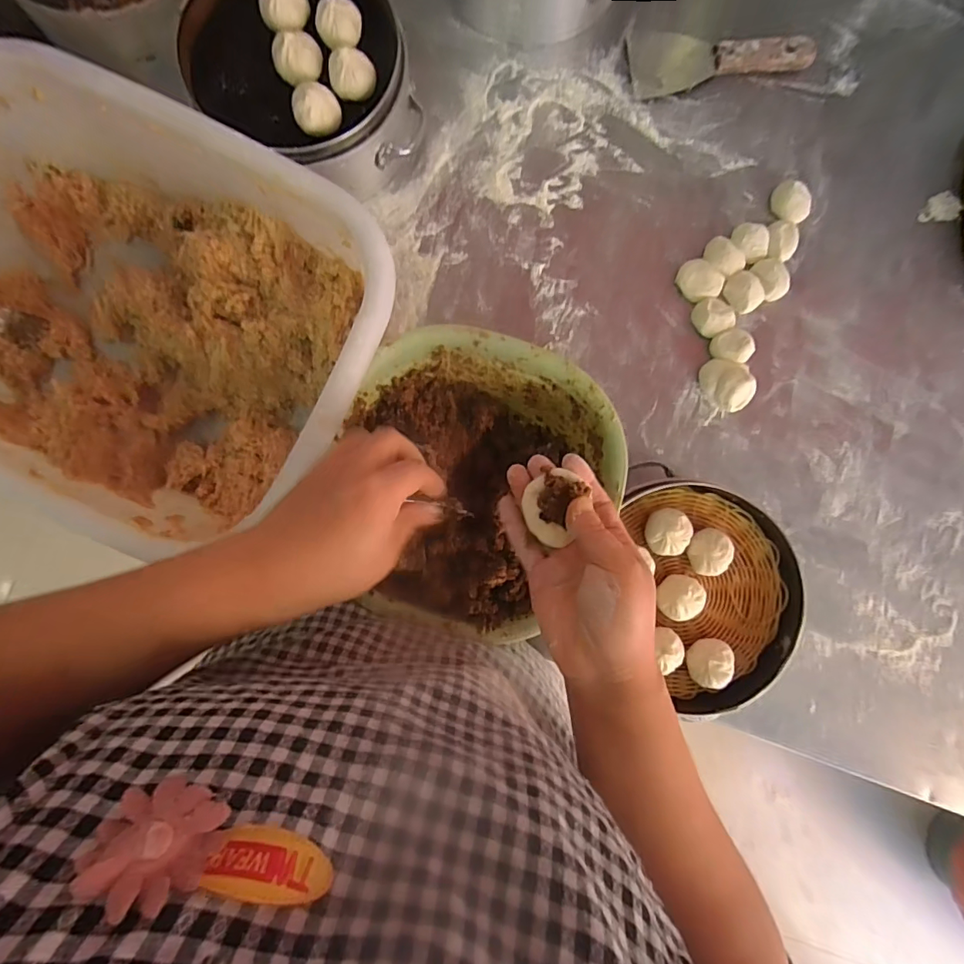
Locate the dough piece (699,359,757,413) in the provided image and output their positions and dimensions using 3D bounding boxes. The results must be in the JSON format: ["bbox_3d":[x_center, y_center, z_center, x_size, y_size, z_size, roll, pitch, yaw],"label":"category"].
[{"bbox_3d":[0.240,-0.097,0.483,0.053,0.023,0.043,38,87,-3],"label":"dough piece"}]

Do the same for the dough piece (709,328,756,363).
[{"bbox_3d":[0.246,-0.132,0.489,0.036,0.019,0.034,0,90,-4],"label":"dough piece"}]

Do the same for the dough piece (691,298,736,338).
[{"bbox_3d":[0.229,-0.164,0.494,0.034,0.019,0.037,0,90,-4],"label":"dough piece"}]

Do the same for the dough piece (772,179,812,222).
[{"bbox_3d":[0.312,-0.283,0.503,0.032,0.016,0.045,-22,91,-4],"label":"dough piece"}]

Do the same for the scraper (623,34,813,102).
[{"bbox_3d":[0.243,-0.442,0.510,0.183,0.018,0.063,-11,90,-4],"label":"scraper"}]

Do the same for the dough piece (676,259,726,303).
[{"bbox_3d":[0.216,-0.199,0.496,0.044,0.017,0.036,43,87,-3],"label":"dough piece"}]

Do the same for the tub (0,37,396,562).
[{"bbox_3d":[-0.276,-0.131,0.414,0.380,0.141,0.286,26,88,-3],"label":"tub"}]

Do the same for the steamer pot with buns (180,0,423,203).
[{"bbox_3d":[-0.157,-0.383,0.458,0.207,0.080,0.179,30,88,-3],"label":"steamer pot with buns"}]

